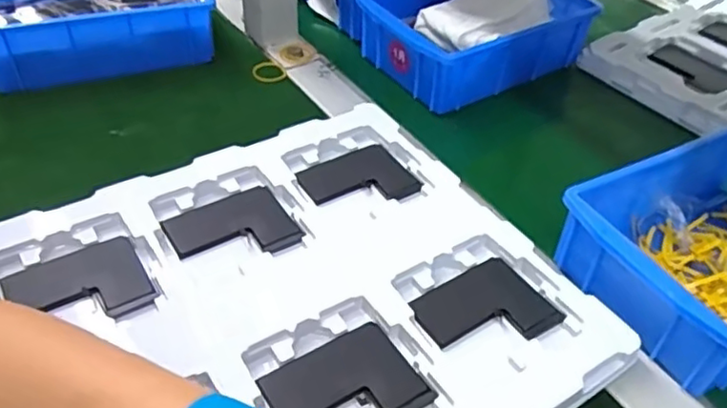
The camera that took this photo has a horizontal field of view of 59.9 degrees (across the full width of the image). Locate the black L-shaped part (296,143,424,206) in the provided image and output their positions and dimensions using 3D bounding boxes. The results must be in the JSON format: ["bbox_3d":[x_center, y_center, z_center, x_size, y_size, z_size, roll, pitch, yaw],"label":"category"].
[{"bbox_3d":[-0.004,-0.017,0.470,0.079,0.006,0.062,-20,50,-25],"label":"black L-shaped part"}]

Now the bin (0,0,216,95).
[{"bbox_3d":[-0.247,-0.176,0.584,0.205,0.062,0.146,-14,46,-18],"label":"bin"}]

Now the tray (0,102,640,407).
[{"bbox_3d":[-0.045,0.060,0.379,0.322,0.026,0.277,-23,51,-27],"label":"tray"}]

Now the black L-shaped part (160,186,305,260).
[{"bbox_3d":[-0.088,0.017,0.423,0.079,0.005,0.063,-20,50,-26],"label":"black L-shaped part"}]

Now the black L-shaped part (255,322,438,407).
[{"bbox_3d":[-0.009,0.101,0.344,0.078,0.007,0.058,-21,50,-26],"label":"black L-shaped part"}]

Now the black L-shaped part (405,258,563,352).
[{"bbox_3d":[0.074,0.066,0.386,0.080,0.004,0.060,-22,51,-27],"label":"black L-shaped part"}]

